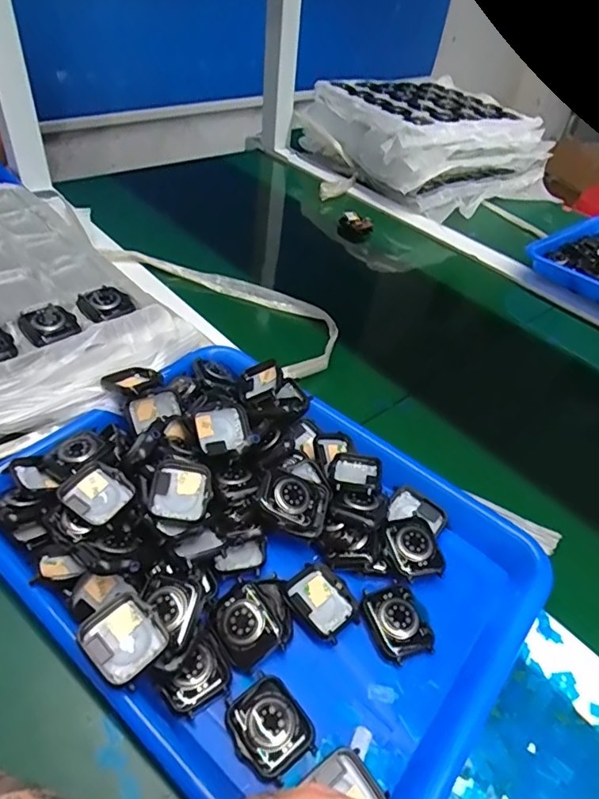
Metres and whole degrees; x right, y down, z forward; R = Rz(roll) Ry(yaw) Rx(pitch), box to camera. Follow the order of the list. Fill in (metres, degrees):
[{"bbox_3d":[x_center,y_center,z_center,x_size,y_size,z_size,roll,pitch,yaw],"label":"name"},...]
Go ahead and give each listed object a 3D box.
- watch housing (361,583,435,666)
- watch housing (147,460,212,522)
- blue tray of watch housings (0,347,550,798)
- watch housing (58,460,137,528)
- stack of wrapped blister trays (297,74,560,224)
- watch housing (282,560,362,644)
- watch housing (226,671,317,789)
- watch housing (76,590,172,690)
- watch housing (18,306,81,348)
[{"bbox_3d":[0.061,0.140,0.327,0.035,0.012,0.044,-10,46,-17],"label":"watch housing"},{"bbox_3d":[-0.079,0.063,0.345,0.039,0.020,0.042,0,44,-8],"label":"watch housing"},{"bbox_3d":[-0.030,0.090,0.344,0.325,0.049,0.242,33,49,24],"label":"blue tray of watch housings"},{"bbox_3d":[-0.133,0.062,0.344,0.041,0.014,0.036,28,47,21],"label":"watch housing"},{"bbox_3d":[0.222,-0.453,0.915,0.411,0.119,0.314,-17,49,-23],"label":"stack of wrapped blister trays"},{"bbox_3d":[0.015,0.129,0.332,0.035,0.010,0.043,-31,55,-33],"label":"watch housing"},{"bbox_3d":[-0.017,0.176,0.279,0.038,0.009,0.046,-26,53,-30],"label":"watch housing"},{"bbox_3d":[-0.095,0.131,0.283,0.043,0.012,0.038,36,47,23],"label":"watch housing"},{"bbox_3d":[-0.204,-0.061,0.424,0.039,0.008,0.049,-28,54,-31],"label":"watch housing"}]

